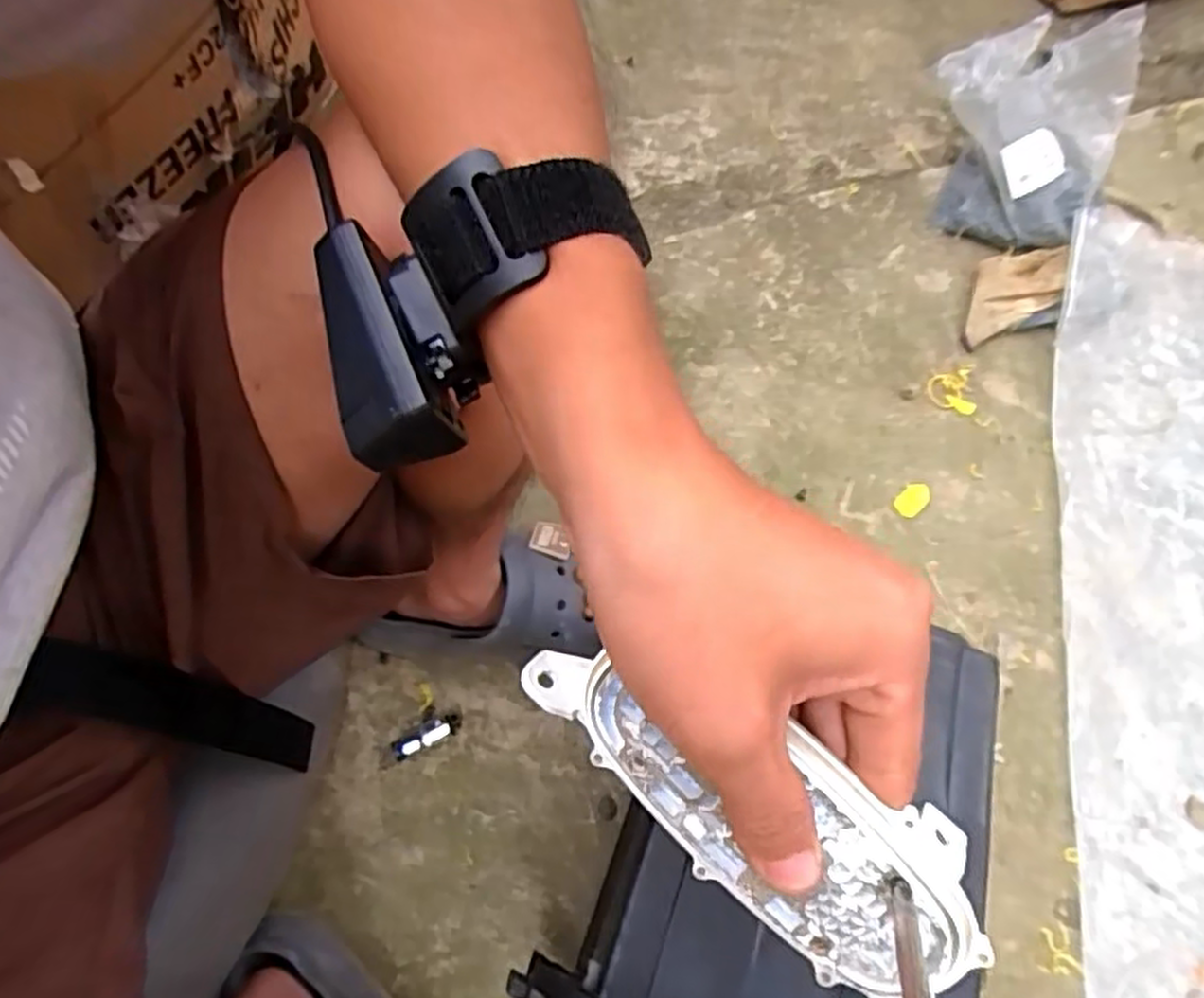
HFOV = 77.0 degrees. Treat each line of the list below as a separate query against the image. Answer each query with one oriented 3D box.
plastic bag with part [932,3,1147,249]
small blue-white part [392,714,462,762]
[{"bbox_3d":[0.430,-0.360,0.761,0.170,0.125,0.187,-2,71,-3],"label":"plastic bag with part"},{"bbox_3d":[-0.141,0.190,0.605,0.057,0.027,0.019,-22,73,-9],"label":"small blue-white part"}]

